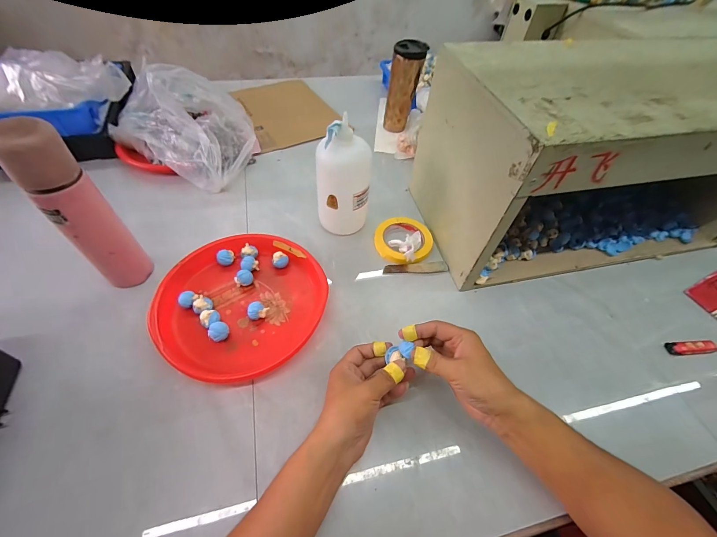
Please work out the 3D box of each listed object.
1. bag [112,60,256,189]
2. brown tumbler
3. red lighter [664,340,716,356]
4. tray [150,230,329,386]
[{"bbox_3d":[-0.365,-0.306,0.643,0.285,0.206,0.153,27,57,15],"label":"bag"},{"bbox_3d":[0.110,-0.440,0.777,0.072,0.194,0.067,2,54,-3],"label":"brown tumbler"},{"bbox_3d":[0.532,0.126,0.497,0.071,0.011,0.020,-5,54,7],"label":"red lighter"},{"bbox_3d":[-0.183,0.046,0.498,0.236,0.033,0.242,2,54,-3],"label":"tray"}]

